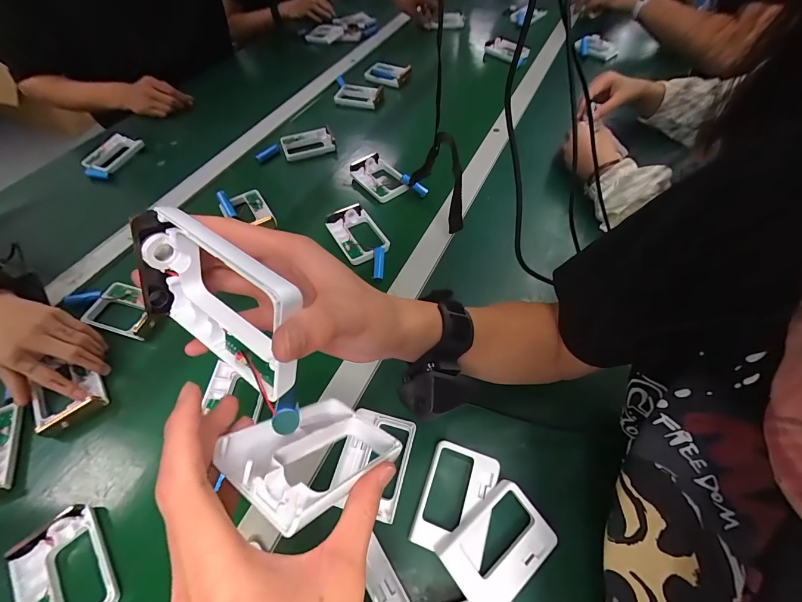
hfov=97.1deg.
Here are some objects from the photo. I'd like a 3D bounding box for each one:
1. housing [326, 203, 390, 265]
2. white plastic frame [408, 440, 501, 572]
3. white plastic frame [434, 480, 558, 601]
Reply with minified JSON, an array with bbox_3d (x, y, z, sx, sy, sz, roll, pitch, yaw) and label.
[{"bbox_3d":[-0.067,-0.105,0.542,0.069,0.019,0.106,-24,58,-15],"label":"housing"},{"bbox_3d":[0.052,0.183,0.331,0.065,0.015,0.093,14,52,17],"label":"white plastic frame"},{"bbox_3d":[0.084,0.213,0.310,0.093,0.012,0.065,-32,74,-23],"label":"white plastic frame"}]

